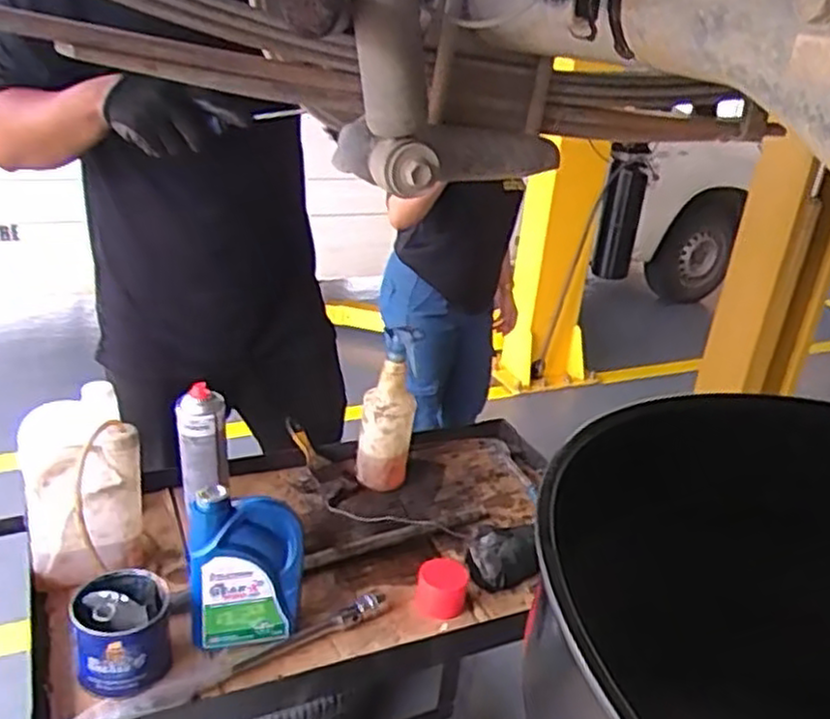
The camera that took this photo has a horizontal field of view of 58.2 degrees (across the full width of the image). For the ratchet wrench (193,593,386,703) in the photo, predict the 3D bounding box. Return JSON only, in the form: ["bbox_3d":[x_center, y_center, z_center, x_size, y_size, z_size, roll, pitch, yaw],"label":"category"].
[{"bbox_3d":[-0.140,0.335,0.888,0.273,0.022,0.026,-17,33,-40],"label":"ratchet wrench"}]

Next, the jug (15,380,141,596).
[{"bbox_3d":[-0.420,0.160,0.938,0.130,0.183,0.185,-9,28,-28],"label":"jug"}]

